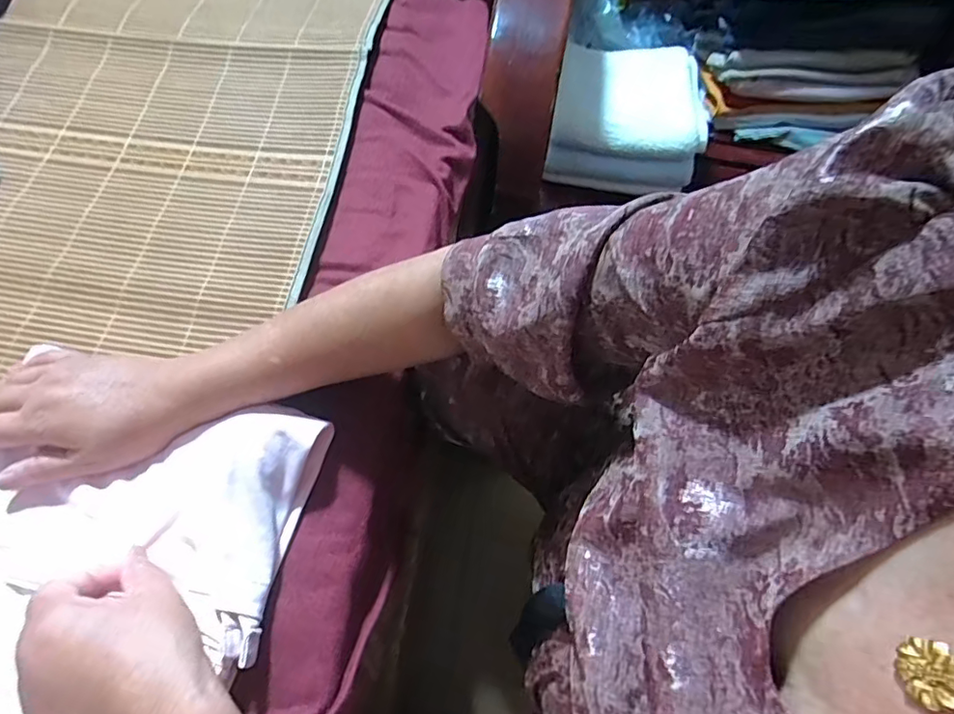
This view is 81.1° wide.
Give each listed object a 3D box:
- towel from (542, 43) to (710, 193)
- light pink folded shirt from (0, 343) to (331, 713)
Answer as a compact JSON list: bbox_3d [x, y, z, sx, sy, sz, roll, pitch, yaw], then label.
[{"bbox_3d":[0.190,-0.303,0.711,0.178,0.085,0.169,13,64,4],"label":"towel"},{"bbox_3d":[-0.274,0.144,0.357,0.273,0.043,0.265,11,63,2],"label":"light pink folded shirt"}]

